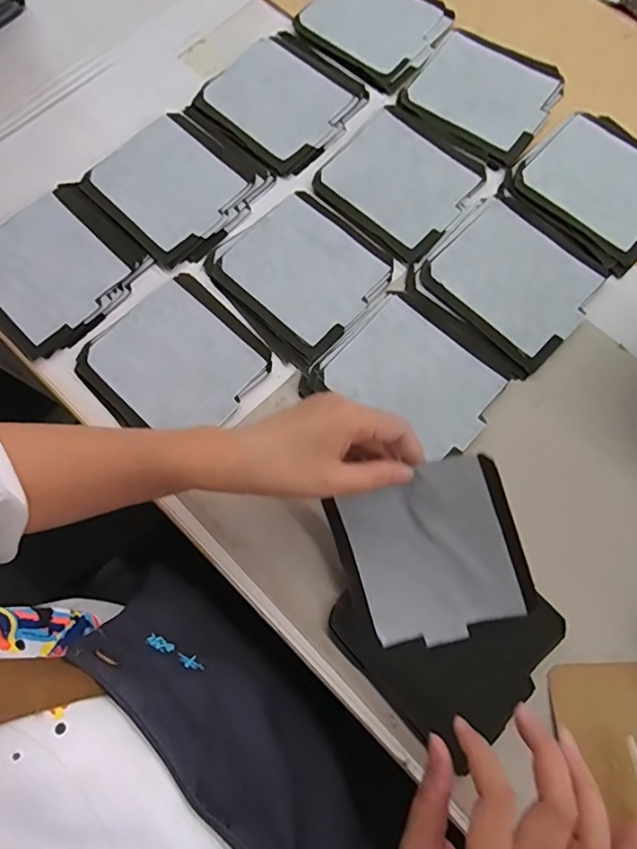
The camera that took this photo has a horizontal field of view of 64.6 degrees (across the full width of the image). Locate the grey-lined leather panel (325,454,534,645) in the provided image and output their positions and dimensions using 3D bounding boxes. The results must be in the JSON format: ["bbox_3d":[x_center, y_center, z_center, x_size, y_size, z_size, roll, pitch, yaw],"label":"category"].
[{"bbox_3d":[0.078,0.093,0.352,0.120,0.014,0.125,-19,99,21],"label":"grey-lined leather panel"}]

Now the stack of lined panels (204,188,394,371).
[{"bbox_3d":[-0.014,-0.142,0.471,0.139,0.009,0.143,-40,77,-10],"label":"stack of lined panels"}]

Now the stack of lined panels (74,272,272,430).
[{"bbox_3d":[-0.125,-0.056,0.436,0.136,0.011,0.133,42,79,12],"label":"stack of lined panels"}]

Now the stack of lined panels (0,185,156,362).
[{"bbox_3d":[-0.243,-0.146,0.461,0.137,0.011,0.139,43,79,12],"label":"stack of lined panels"}]

